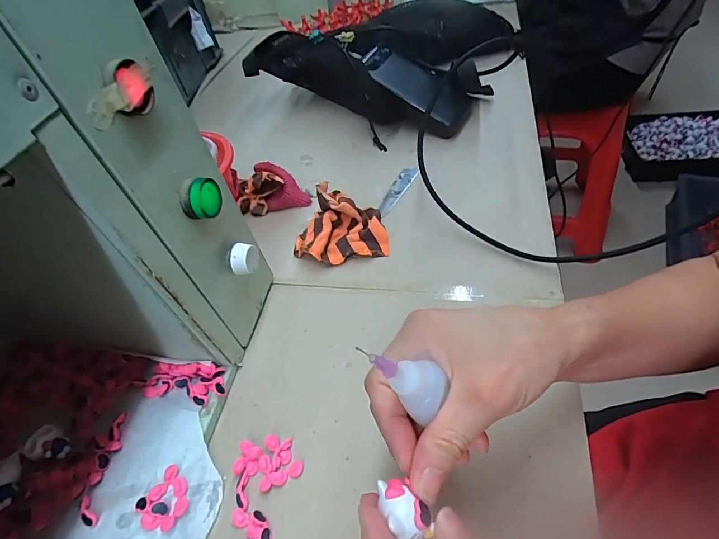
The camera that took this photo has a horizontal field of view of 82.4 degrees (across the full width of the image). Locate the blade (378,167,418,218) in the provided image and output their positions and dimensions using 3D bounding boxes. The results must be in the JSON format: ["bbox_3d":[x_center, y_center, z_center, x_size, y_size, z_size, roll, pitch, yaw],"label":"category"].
[{"bbox_3d":[0.044,-0.094,0.488,0.020,0.004,0.086,23,61,25],"label":"blade"}]

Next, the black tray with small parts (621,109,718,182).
[{"bbox_3d":[1.200,-0.458,1.450,0.481,0.068,0.332,-3,65,11],"label":"black tray with small parts"}]

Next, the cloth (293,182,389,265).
[{"bbox_3d":[-0.024,-0.055,0.443,0.094,0.032,0.101,-11,48,1],"label":"cloth"}]

